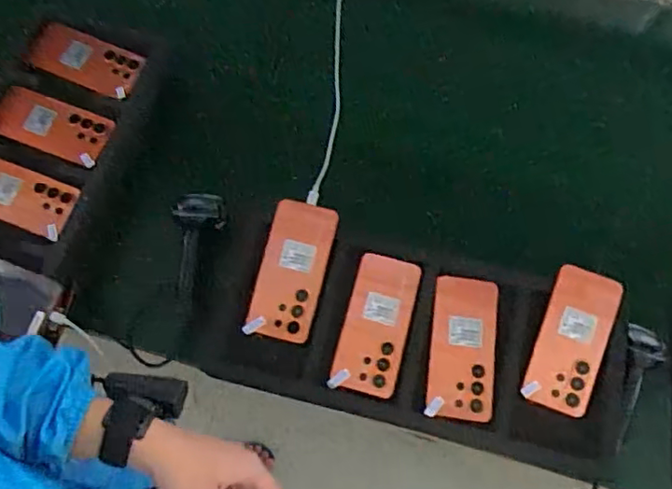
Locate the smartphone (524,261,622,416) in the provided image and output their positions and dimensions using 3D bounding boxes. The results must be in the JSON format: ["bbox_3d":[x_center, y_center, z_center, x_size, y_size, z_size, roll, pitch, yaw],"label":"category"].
[{"bbox_3d":[0.289,0.117,0.716,0.079,0.011,0.172,19,85,6],"label":"smartphone"}]

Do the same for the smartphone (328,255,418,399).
[{"bbox_3d":[0.051,0.099,0.734,0.080,0.005,0.177,14,71,4],"label":"smartphone"}]

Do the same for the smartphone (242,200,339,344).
[{"bbox_3d":[-0.056,0.033,0.741,0.082,0.006,0.175,13,78,3],"label":"smartphone"}]

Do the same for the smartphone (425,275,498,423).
[{"bbox_3d":[0.158,0.126,0.722,0.082,0.012,0.173,7,71,1],"label":"smartphone"}]

